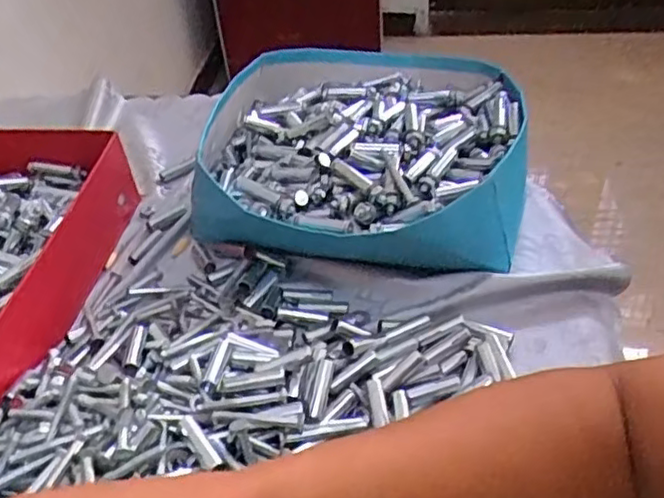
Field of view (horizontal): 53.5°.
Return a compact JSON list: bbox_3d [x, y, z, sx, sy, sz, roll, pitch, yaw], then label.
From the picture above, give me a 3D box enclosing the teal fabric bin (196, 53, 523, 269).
[{"bbox_3d":[0.030,-0.090,0.604,0.281,0.083,0.285,6,43,12],"label":"teal fabric bin"}]

